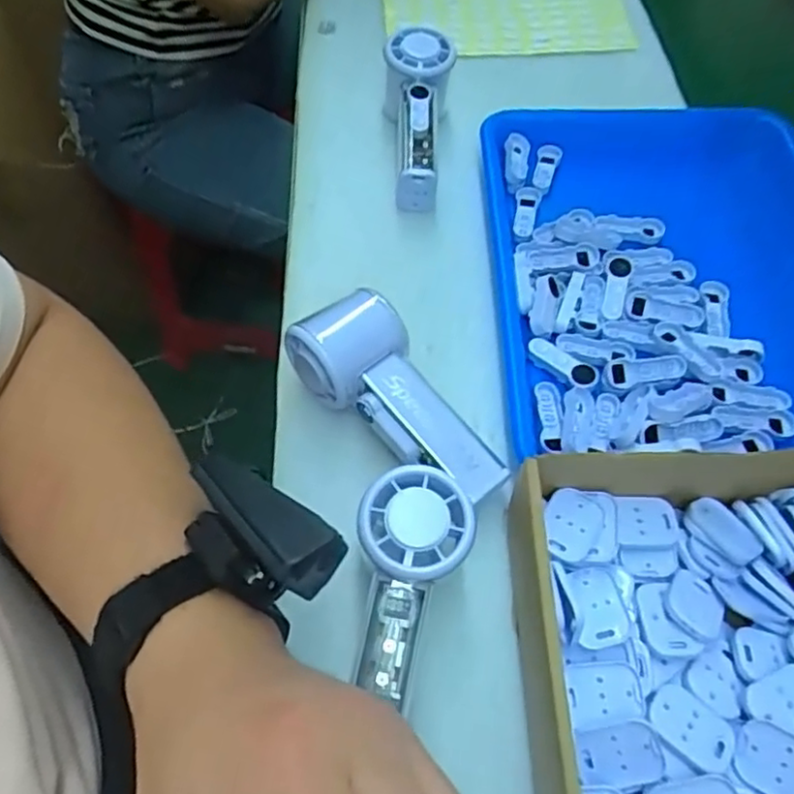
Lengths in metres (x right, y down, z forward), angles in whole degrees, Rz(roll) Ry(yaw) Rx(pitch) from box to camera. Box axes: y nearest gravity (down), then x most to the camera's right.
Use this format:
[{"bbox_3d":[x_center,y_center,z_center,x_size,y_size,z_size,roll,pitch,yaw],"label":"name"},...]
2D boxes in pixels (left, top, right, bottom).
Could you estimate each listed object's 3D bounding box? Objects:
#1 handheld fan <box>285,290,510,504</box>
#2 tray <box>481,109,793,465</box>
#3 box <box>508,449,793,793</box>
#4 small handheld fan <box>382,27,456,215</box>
[{"bbox_3d":[0.004,0.000,0.402,0.144,0.053,0.056,43,66,8],"label":"handheld fan"},{"bbox_3d":[0.202,-0.089,0.490,0.255,0.050,0.301,1,58,0],"label":"tray"},{"bbox_3d":[0.166,0.124,0.320,0.210,0.061,0.191,-2,58,-2],"label":"box"},{"bbox_3d":[0.016,-0.218,0.533,0.053,0.066,0.152,2,72,0],"label":"small handheld fan"}]

